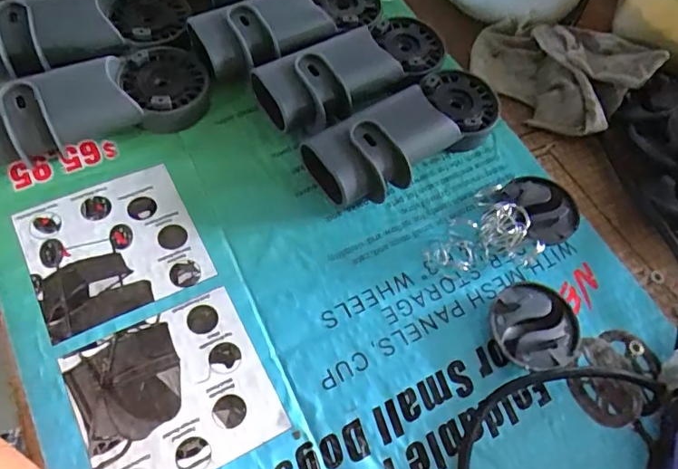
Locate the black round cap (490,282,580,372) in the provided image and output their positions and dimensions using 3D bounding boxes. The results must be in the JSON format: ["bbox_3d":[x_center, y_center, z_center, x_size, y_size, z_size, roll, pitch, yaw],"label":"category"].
[{"bbox_3d":[0.126,0.061,0.333,0.056,0.019,0.054,2,64,-4],"label":"black round cap"}]

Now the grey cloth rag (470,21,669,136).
[{"bbox_3d":[0.187,-0.148,0.437,0.103,0.034,0.129,-36,72,-20],"label":"grey cloth rag"}]

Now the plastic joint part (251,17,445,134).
[{"bbox_3d":[0.019,-0.130,0.399,0.164,0.040,0.073,-30,70,-18],"label":"plastic joint part"}]

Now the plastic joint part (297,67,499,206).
[{"bbox_3d":[0.054,-0.078,0.380,0.165,0.038,0.063,-33,71,-19],"label":"plastic joint part"}]

